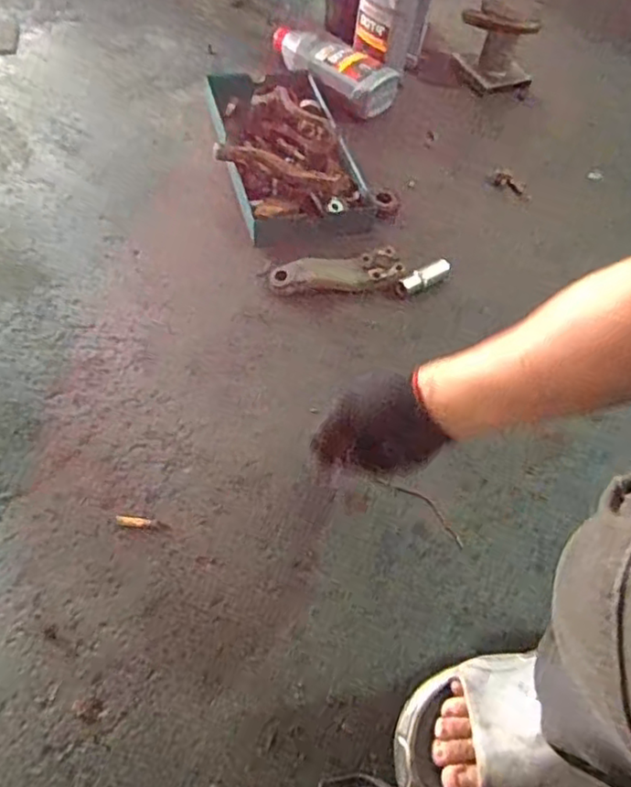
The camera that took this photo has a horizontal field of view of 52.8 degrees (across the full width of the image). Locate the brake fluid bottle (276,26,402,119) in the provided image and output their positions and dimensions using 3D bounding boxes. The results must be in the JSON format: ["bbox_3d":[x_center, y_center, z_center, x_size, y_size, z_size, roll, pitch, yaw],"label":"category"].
[{"bbox_3d":[0.017,-0.567,1.119,0.265,0.073,0.086,32,57,14],"label":"brake fluid bottle"}]

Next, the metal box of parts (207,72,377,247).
[{"bbox_3d":[-0.052,-0.393,0.980,0.209,0.083,0.441,-12,56,-13],"label":"metal box of parts"}]

